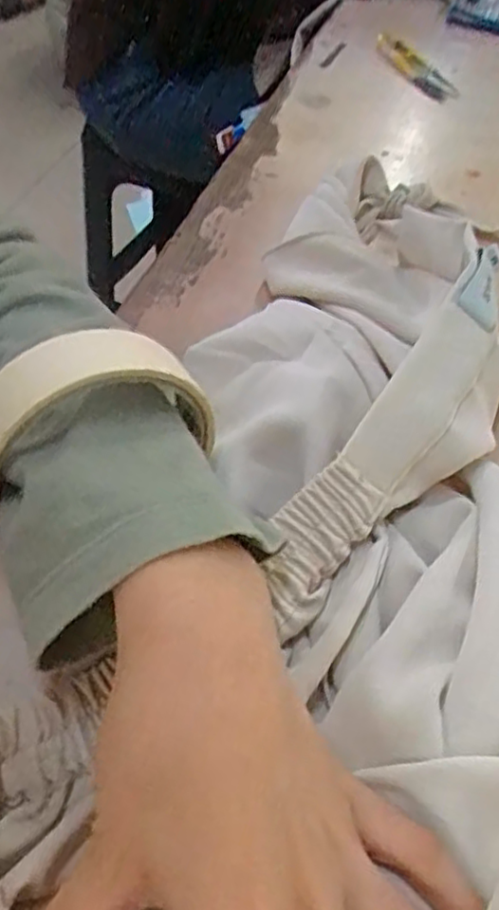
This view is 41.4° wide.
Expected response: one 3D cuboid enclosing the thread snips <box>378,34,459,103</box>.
[{"bbox_3d":[0.137,-0.325,0.553,0.019,0.019,0.143,-12,54,-10],"label":"thread snips"}]

